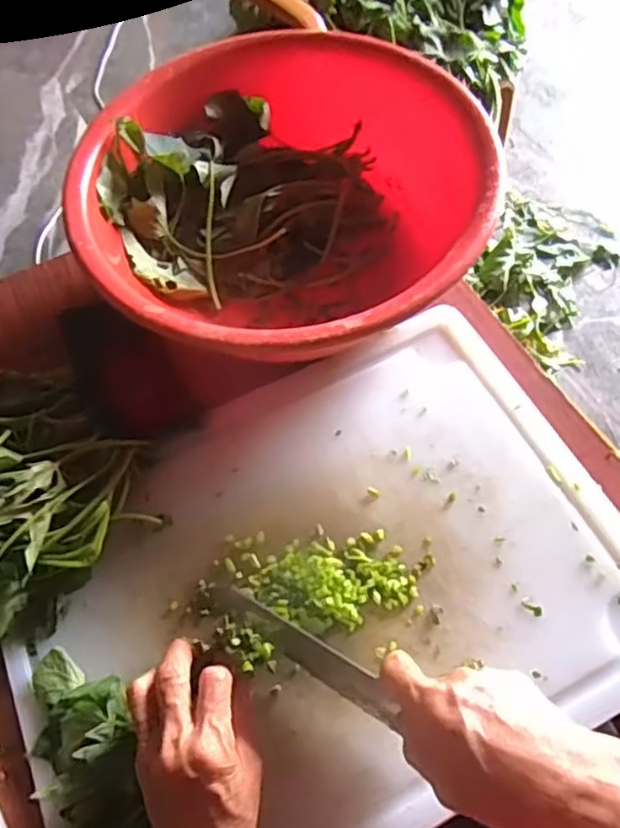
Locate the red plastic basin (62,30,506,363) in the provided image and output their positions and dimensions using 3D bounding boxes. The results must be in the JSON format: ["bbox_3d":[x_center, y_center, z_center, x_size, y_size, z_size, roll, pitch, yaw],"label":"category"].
[{"bbox_3d":[-0.026,-0.171,0.564,0.321,0.126,0.332,-1,60,2],"label":"red plastic basin"}]

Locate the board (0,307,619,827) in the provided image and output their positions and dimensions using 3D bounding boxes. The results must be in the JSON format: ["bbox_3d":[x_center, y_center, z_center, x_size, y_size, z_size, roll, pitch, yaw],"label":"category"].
[{"bbox_3d":[-0.010,0.129,0.465,0.470,0.021,0.319,-25,63,-11],"label":"board"}]

